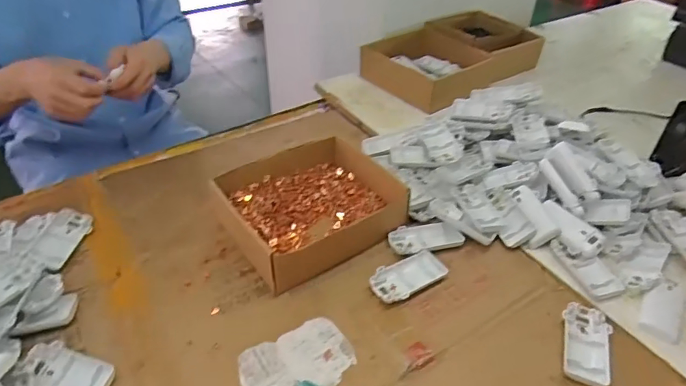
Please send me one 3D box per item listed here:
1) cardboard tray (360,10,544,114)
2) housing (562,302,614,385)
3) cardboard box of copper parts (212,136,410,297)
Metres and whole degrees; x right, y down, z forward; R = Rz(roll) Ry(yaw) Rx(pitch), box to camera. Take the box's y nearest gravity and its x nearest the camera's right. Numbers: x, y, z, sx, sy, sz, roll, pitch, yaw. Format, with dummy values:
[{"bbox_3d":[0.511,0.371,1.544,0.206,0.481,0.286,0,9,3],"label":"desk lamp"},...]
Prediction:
[{"bbox_3d":[0.230,-0.288,1.015,0.386,0.065,0.247,-27,47,-31],"label":"cardboard tray"},{"bbox_3d":[0.271,0.163,0.531,0.048,0.010,0.097,15,43,13],"label":"housing"},{"bbox_3d":[-0.048,0.011,0.659,0.226,0.061,0.204,-22,48,-25],"label":"cardboard box of copper parts"}]

